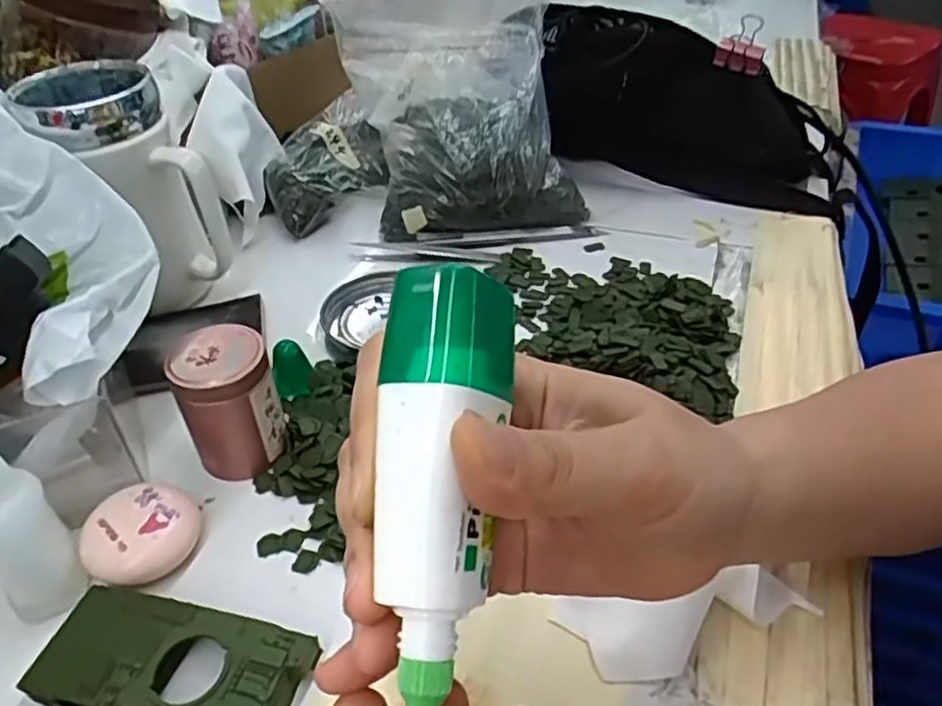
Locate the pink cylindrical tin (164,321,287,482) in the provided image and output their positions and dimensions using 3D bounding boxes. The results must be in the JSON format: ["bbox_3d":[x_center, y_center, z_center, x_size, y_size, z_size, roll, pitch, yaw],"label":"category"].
[{"bbox_3d":[-0.116,0.024,0.353,0.044,0.065,0.041,-1,41,1],"label":"pink cylindrical tin"}]

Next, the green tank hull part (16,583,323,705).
[{"bbox_3d":[-0.114,0.121,0.276,0.106,0.021,0.047,10,43,13],"label":"green tank hull part"}]

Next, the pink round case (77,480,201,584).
[{"bbox_3d":[-0.144,0.082,0.321,0.049,0.025,0.042,-28,47,-26],"label":"pink round case"}]

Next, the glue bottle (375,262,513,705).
[{"bbox_3d":[-0.007,0.028,0.160,0.026,0.019,0.094,3,80,6],"label":"glue bottle"}]

